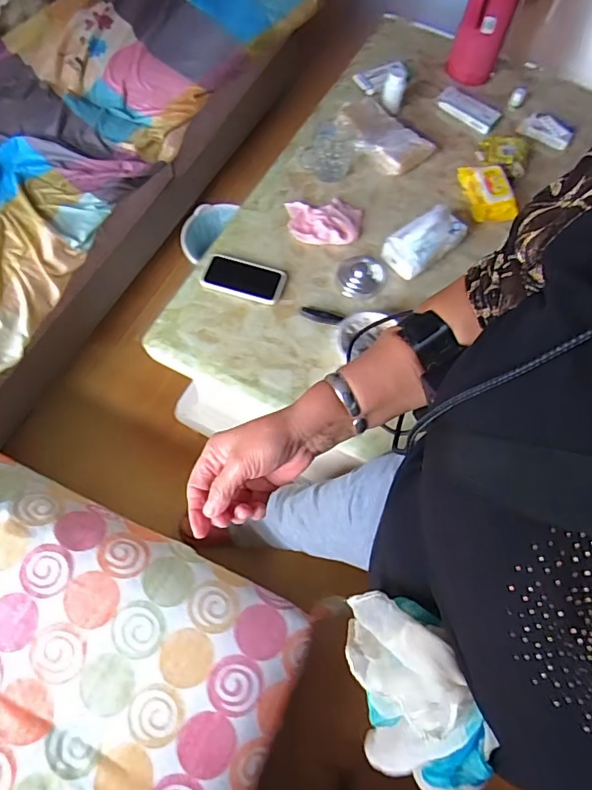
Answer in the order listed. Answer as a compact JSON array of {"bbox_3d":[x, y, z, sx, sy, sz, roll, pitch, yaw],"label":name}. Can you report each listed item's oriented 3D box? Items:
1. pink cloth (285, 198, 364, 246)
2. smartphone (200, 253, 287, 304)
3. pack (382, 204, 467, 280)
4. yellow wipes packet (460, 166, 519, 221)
[{"bbox_3d":[0.067,-0.384,1.082,0.166,0.040,0.121,-5,66,-2],"label":"pink cloth"},{"bbox_3d":[-0.106,-0.239,1.016,0.163,0.011,0.088,18,67,2],"label":"smartphone"},{"bbox_3d":[0.275,-0.322,1.037,0.164,0.091,0.087,-32,69,-14],"label":"pack"},{"bbox_3d":[0.435,-0.462,1.126,0.104,0.056,0.143,-1,65,-1],"label":"yellow wipes packet"}]

